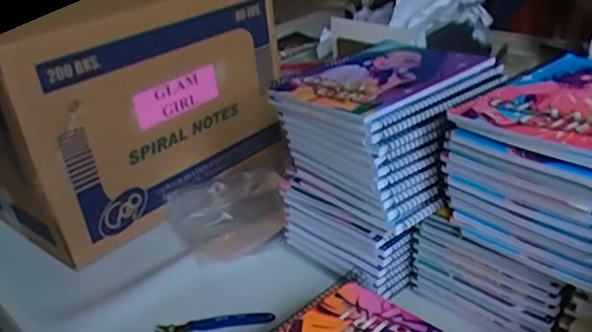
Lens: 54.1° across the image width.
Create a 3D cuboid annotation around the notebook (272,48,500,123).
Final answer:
[{"bbox_3d":[0.092,-0.094,0.609,0.189,0.015,0.145,-25,33,-31],"label":"notebook"}]

